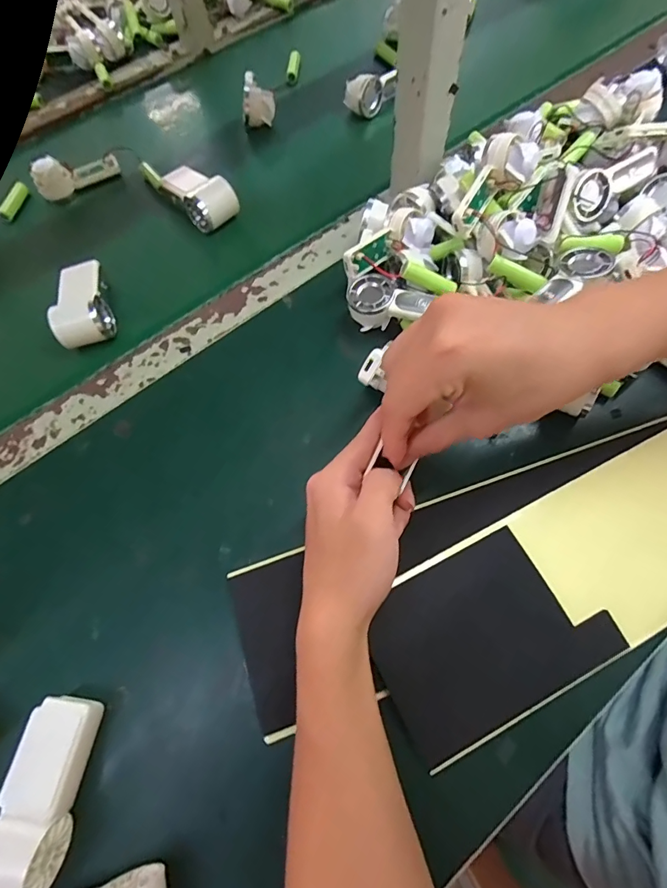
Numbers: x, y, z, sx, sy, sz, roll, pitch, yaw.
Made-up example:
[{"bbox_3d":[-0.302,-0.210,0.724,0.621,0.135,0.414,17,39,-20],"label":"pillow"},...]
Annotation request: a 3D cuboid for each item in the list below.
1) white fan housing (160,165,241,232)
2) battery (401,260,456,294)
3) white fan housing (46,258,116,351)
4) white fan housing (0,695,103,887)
[{"bbox_3d":[-0.146,-0.274,0.467,0.048,0.034,0.086,-40,71,-13],"label":"white fan housing"},{"bbox_3d":[0.080,-0.138,0.364,0.049,0.013,0.011,17,64,-14],"label":"battery"},{"bbox_3d":[-0.241,-0.136,0.415,0.045,0.032,0.098,-16,67,-4],"label":"white fan housing"},{"bbox_3d":[-0.170,0.205,0.257,0.036,0.030,0.091,4,67,5],"label":"white fan housing"}]

